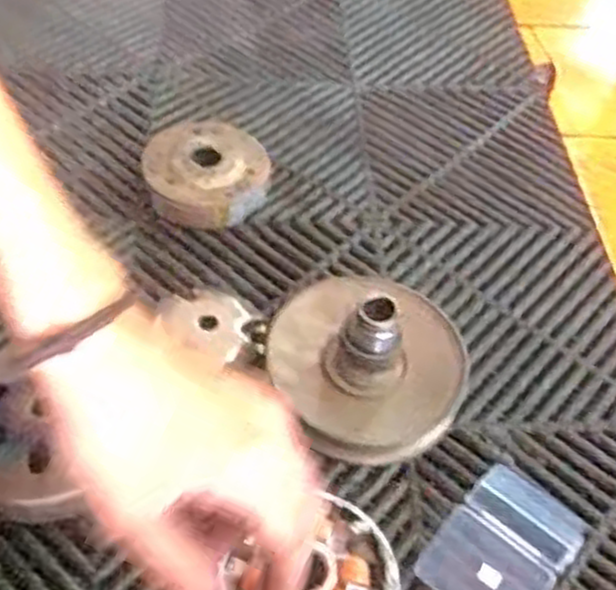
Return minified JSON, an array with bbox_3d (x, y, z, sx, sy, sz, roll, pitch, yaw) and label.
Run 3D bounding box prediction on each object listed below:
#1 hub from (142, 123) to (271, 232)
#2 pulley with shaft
[{"bbox_3d":[-0.086,-0.101,0.683,0.102,0.037,0.095,3,50,-4],"label":"hub"},{"bbox_3d":[0.044,0.039,0.556,0.139,0.082,0.137,9,49,1],"label":"pulley with shaft"}]

